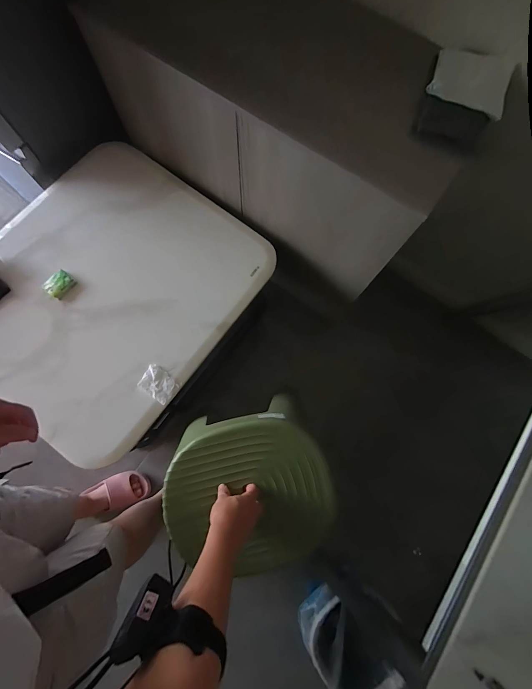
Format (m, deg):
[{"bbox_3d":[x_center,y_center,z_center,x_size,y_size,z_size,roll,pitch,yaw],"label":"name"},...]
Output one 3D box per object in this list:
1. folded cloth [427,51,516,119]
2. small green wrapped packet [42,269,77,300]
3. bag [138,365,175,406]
[{"bbox_3d":[0.395,-0.508,0.595,0.152,0.037,0.104,10,77,0],"label":"folded cloth"},{"bbox_3d":[-0.565,-0.164,0.843,0.059,0.024,0.075,43,81,6],"label":"small green wrapped packet"},{"bbox_3d":[-0.278,0.102,0.803,0.086,0.030,0.072,34,80,5],"label":"bag"}]

